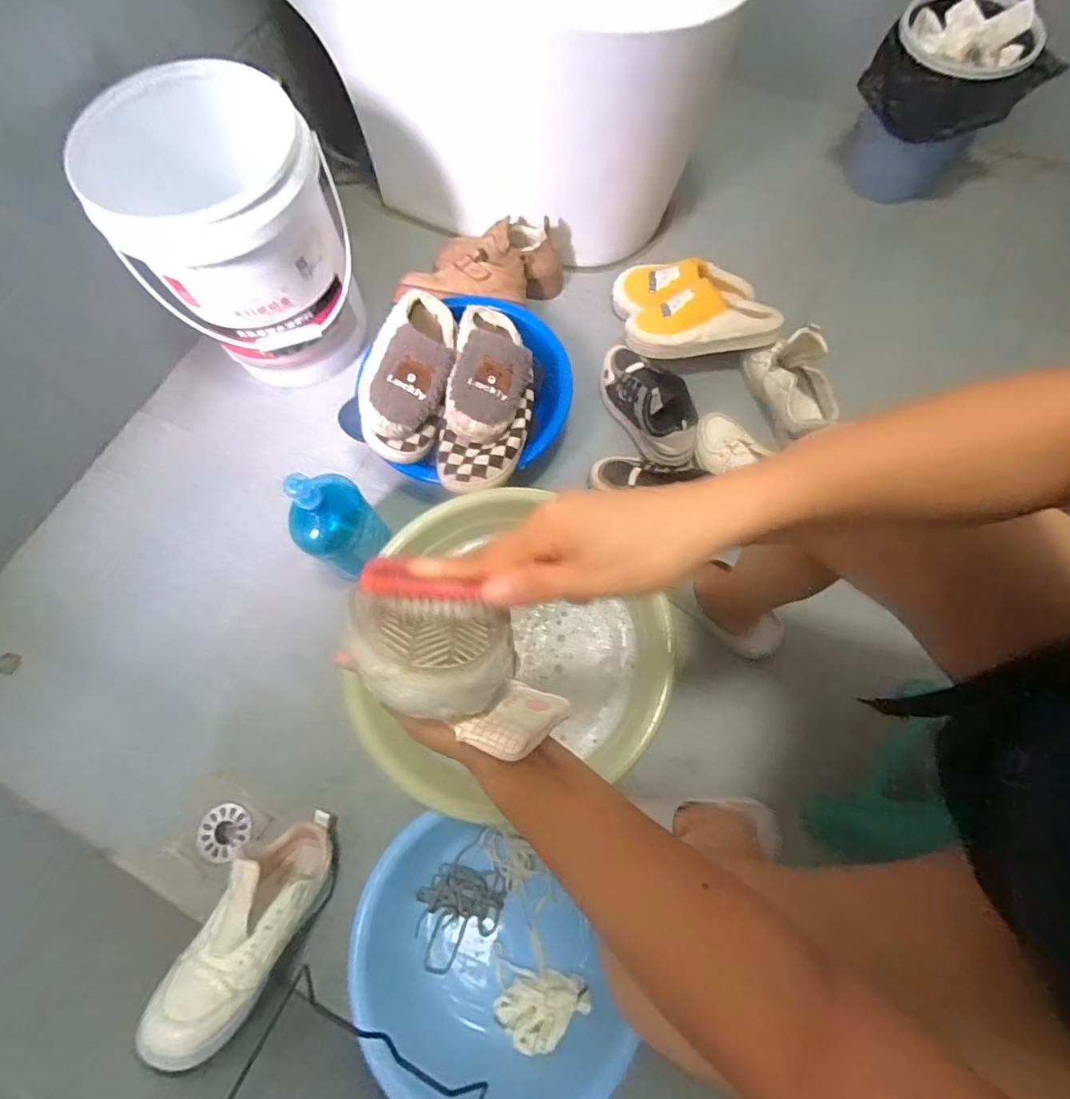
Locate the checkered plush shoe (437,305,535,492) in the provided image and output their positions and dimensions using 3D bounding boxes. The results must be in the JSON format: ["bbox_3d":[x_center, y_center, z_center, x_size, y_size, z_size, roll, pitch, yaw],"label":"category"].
[{"bbox_3d":[-0.069,-0.234,0.784,0.123,0.103,0.307,8,71,4],"label":"checkered plush shoe"}]

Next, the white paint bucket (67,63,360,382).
[{"bbox_3d":[-0.441,-0.456,0.836,0.285,0.371,0.285,0,71,1],"label":"white paint bucket"}]

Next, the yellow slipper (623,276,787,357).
[{"bbox_3d":[0.281,-0.387,0.881,0.244,0.059,0.103,-5,71,0],"label":"yellow slipper"}]

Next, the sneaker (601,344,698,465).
[{"bbox_3d":[0.187,-0.250,0.868,0.094,0.087,0.230,-25,72,-7],"label":"sneaker"}]

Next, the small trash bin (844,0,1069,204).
[{"bbox_3d":[0.704,-0.779,0.940,0.261,0.244,0.203,22,73,9],"label":"small trash bin"}]

